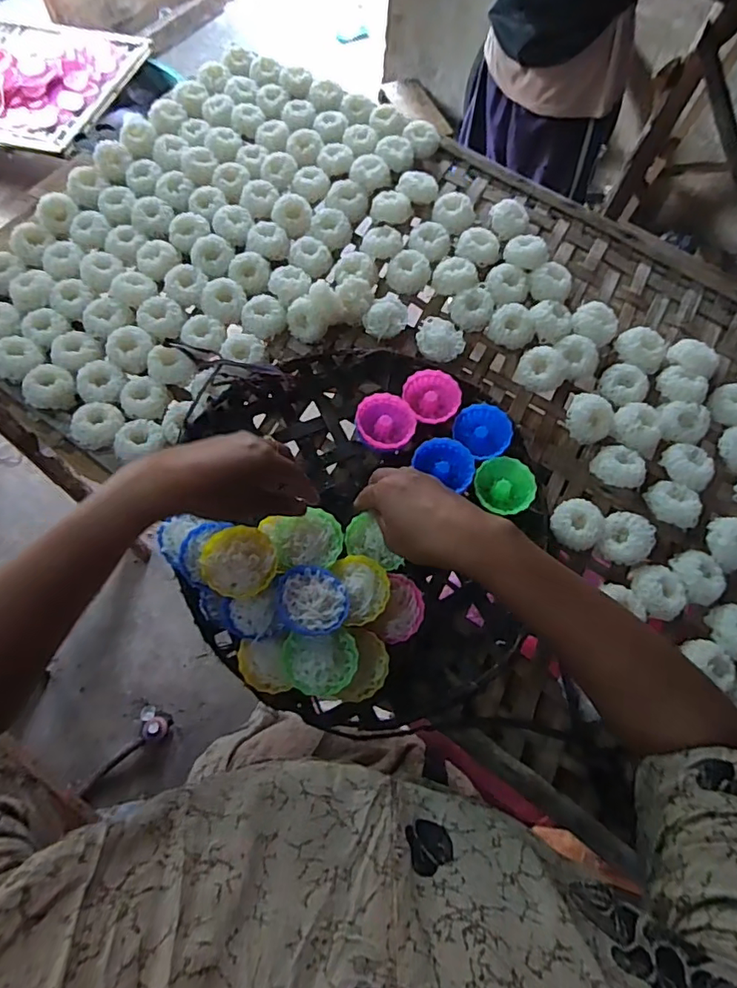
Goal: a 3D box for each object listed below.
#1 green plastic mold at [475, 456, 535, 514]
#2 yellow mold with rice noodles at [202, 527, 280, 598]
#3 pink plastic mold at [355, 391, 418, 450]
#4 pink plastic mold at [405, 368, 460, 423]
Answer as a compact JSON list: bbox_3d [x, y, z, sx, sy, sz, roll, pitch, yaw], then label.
[{"bbox_3d":[0.140,-0.006,0.541,0.055,0.028,0.059,1,69,-3],"label":"green plastic mold"},{"bbox_3d":[-0.108,0.054,0.436,0.058,0.017,0.060,1,69,-3],"label":"yellow mold with rice noodles"},{"bbox_3d":[0.018,-0.071,0.558,0.060,0.034,0.062,8,69,0],"label":"pink plastic mold"},{"bbox_3d":[0.071,-0.104,0.577,0.055,0.023,0.062,-28,73,-13],"label":"pink plastic mold"}]

